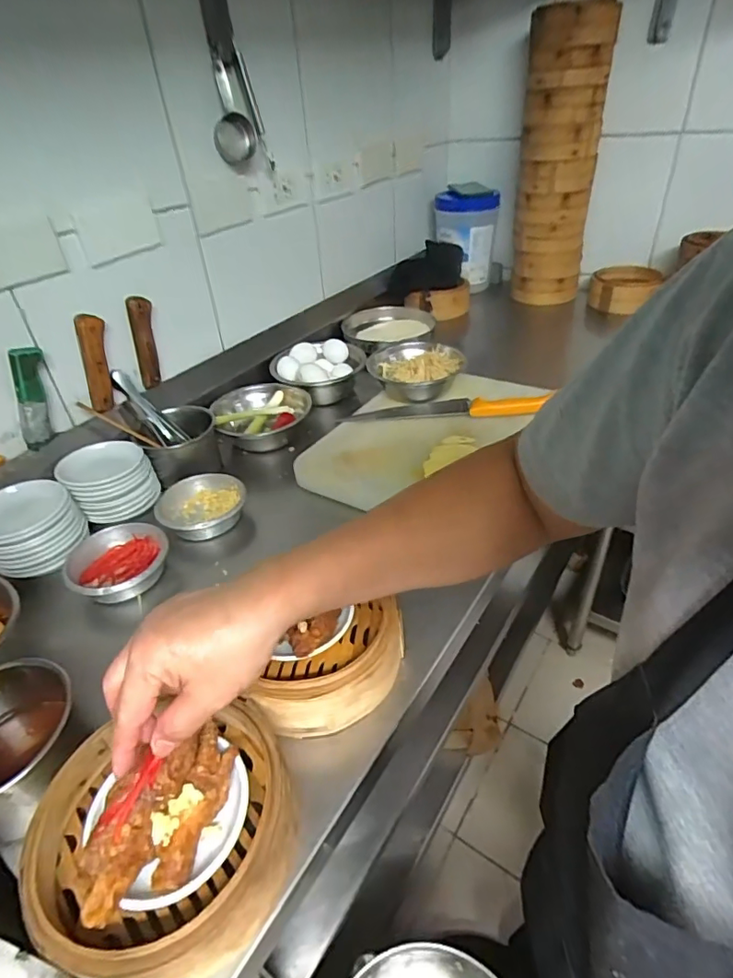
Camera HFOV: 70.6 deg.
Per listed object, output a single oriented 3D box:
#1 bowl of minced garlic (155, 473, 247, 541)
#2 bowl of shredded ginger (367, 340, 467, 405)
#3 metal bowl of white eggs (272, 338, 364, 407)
[{"bbox_3d":[-0.223,0.032,0.715,0.119,0.048,0.112,-3,37,2],"label":"bowl of minced garlic"},{"bbox_3d":[0.092,-0.208,0.915,0.161,0.054,0.157,-3,37,2],"label":"bowl of shredded ginger"},{"bbox_3d":[-0.086,-0.221,0.970,0.172,0.074,0.163,-3,37,2],"label":"metal bowl of white eggs"}]

